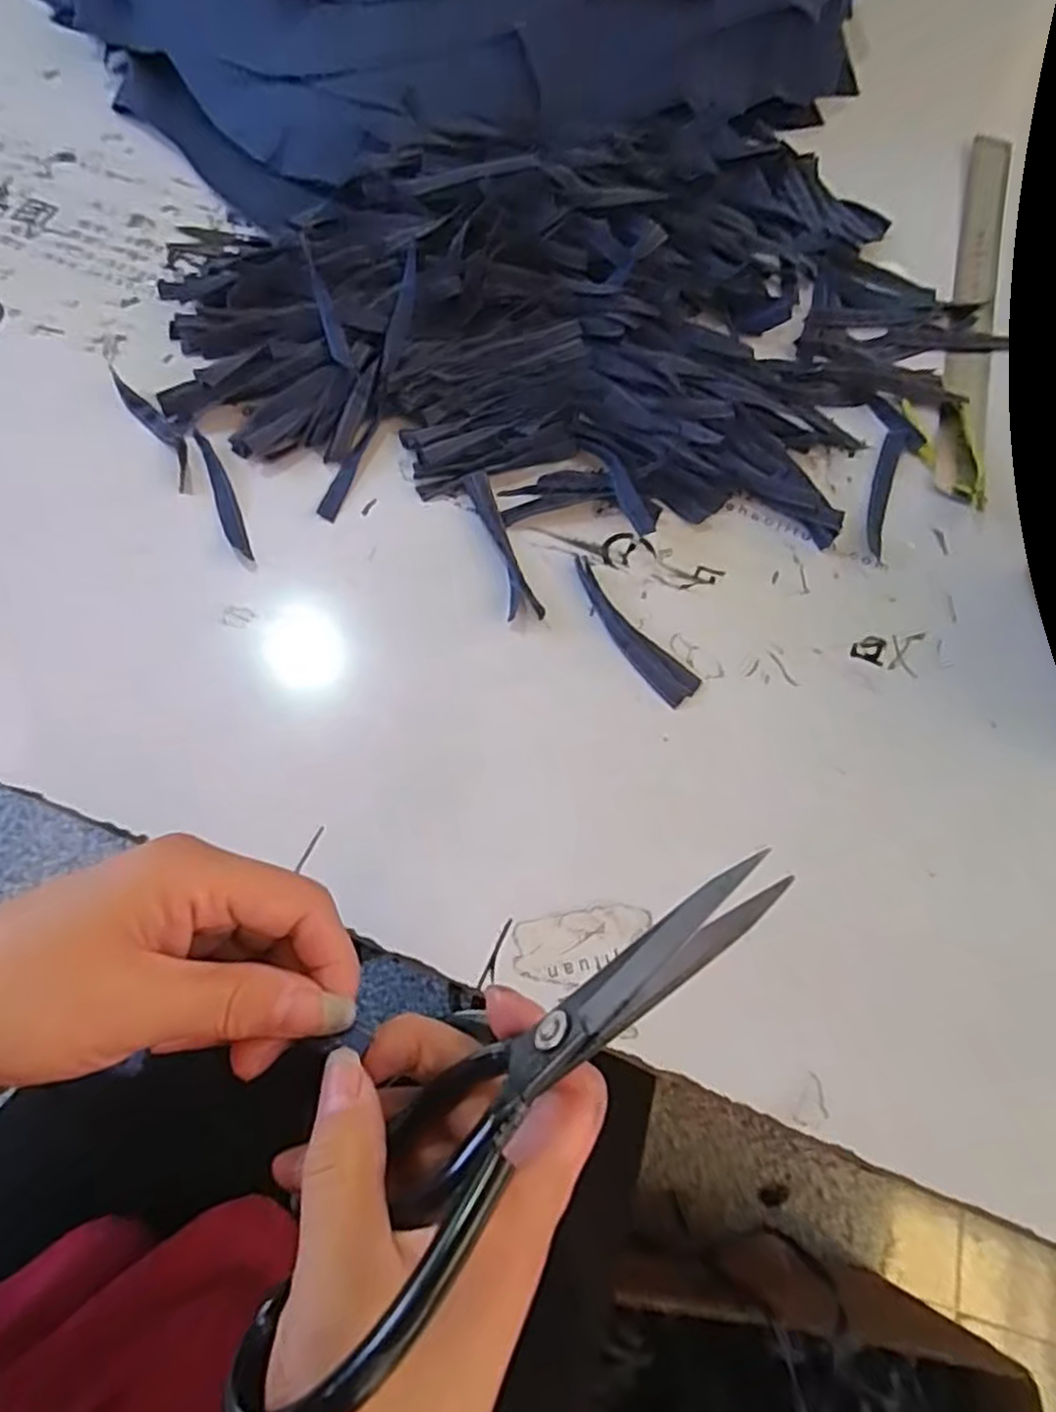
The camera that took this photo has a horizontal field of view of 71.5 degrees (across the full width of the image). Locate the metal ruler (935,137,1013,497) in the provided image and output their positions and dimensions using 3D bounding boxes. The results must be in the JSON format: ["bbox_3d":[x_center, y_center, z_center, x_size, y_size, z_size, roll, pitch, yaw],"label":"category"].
[{"bbox_3d":[0.282,-0.260,0.460,0.025,0.007,0.319,15,68,10],"label":"metal ruler"}]

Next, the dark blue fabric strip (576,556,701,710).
[{"bbox_3d":[0.048,-0.036,0.357,0.020,0.006,0.087,-37,73,-16],"label":"dark blue fabric strip"}]

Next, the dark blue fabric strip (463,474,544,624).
[{"bbox_3d":[-0.015,-0.082,0.370,0.016,0.005,0.089,-17,69,-9],"label":"dark blue fabric strip"}]

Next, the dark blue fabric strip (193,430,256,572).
[{"bbox_3d":[-0.157,-0.107,0.379,0.010,0.004,0.091,-21,70,-11],"label":"dark blue fabric strip"}]

